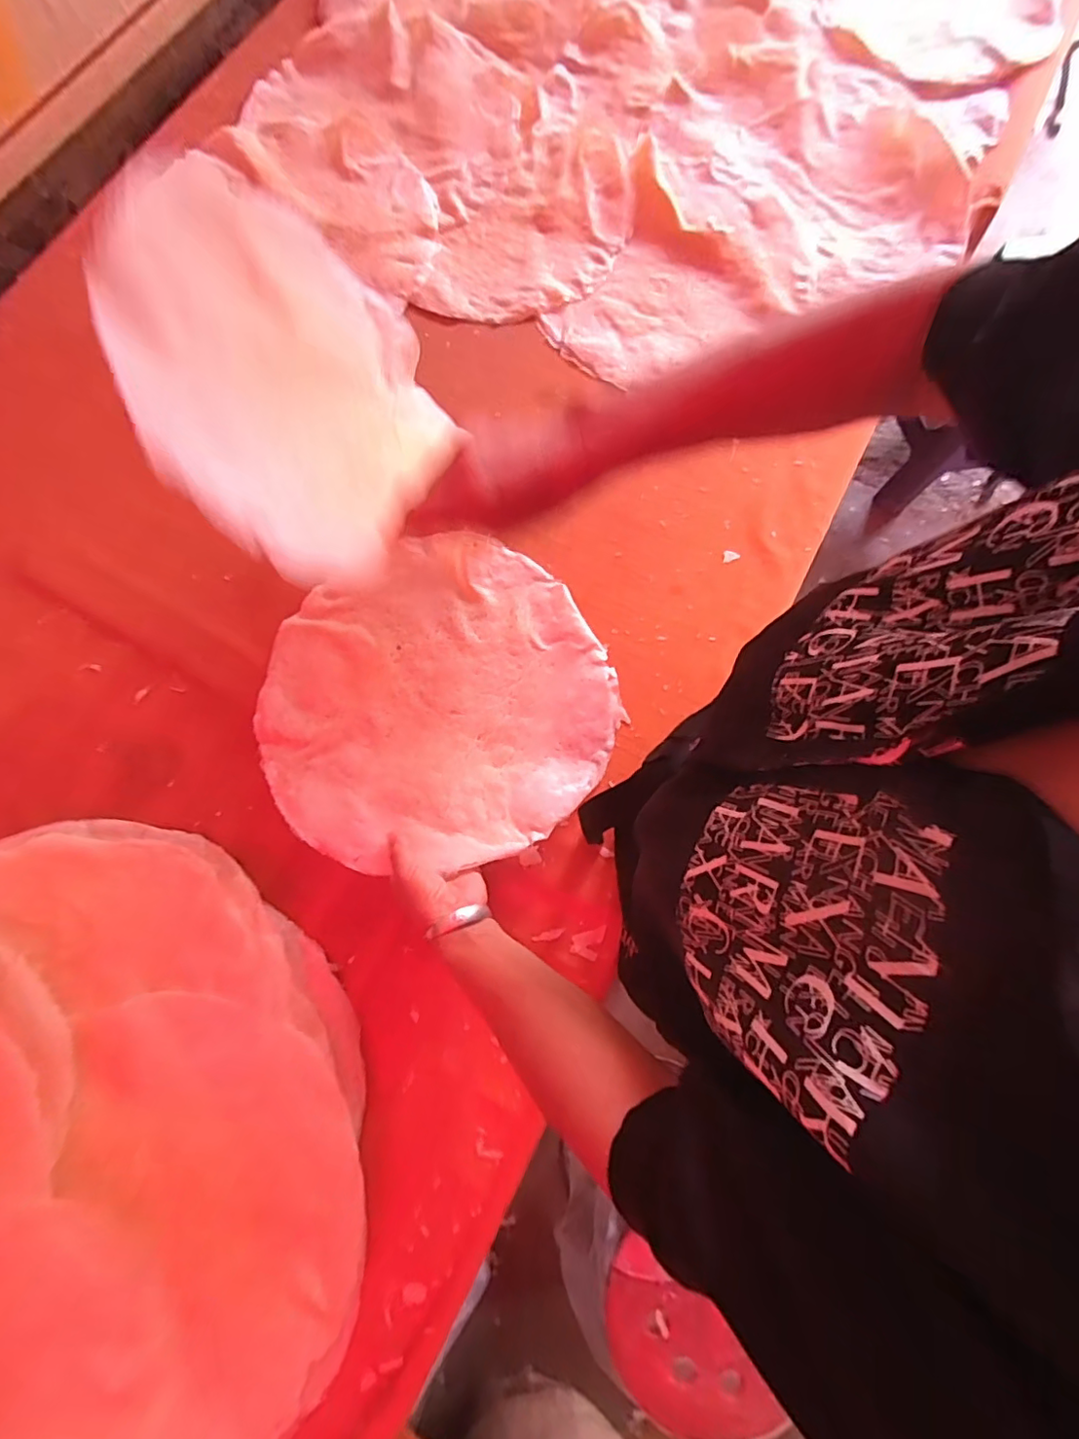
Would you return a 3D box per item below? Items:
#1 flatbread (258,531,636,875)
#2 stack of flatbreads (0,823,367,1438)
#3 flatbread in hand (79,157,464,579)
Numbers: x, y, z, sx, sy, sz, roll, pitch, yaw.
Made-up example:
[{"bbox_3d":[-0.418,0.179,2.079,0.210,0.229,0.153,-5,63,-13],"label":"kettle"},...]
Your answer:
[{"bbox_3d":[-0.103,-0.018,0.562,0.339,0.033,0.319,0,78,-1],"label":"flatbread"},{"bbox_3d":[-0.430,0.385,0.440,0.549,0.085,0.553,-18,79,-5],"label":"stack of flatbreads"},{"bbox_3d":[-0.168,-0.245,0.431,0.040,0.274,0.328,-17,66,32],"label":"flatbread in hand"}]

